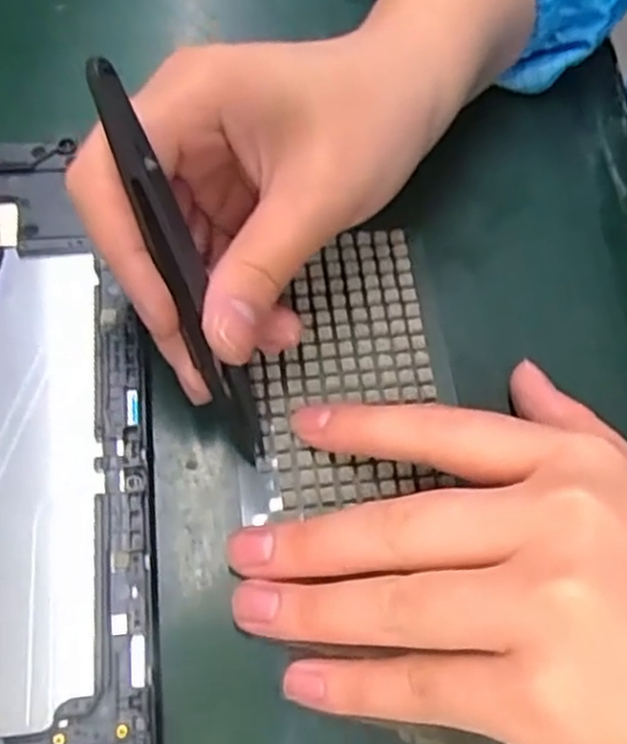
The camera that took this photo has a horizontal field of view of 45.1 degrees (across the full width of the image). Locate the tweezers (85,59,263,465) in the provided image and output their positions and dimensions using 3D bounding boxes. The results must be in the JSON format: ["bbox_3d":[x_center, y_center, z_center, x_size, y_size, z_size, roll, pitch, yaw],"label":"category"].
[{"bbox_3d":[-0.034,-0.023,0.201,0.007,0.116,0.006,-27,29,-14],"label":"tweezers"}]

